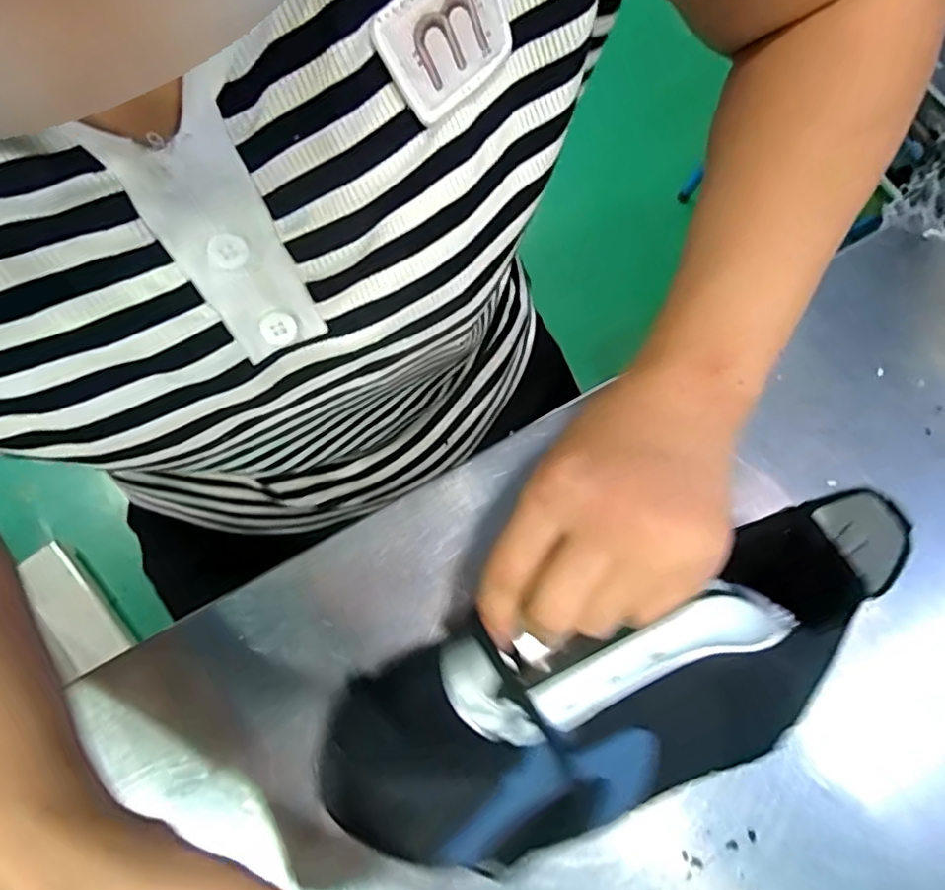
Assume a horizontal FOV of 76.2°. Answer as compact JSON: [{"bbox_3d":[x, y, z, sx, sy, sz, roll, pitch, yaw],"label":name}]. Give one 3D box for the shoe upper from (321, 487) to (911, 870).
[{"bbox_3d":[0.057,0.103,0.248,0.244,0.064,0.089,-24,72,4],"label":"shoe upper"}]

